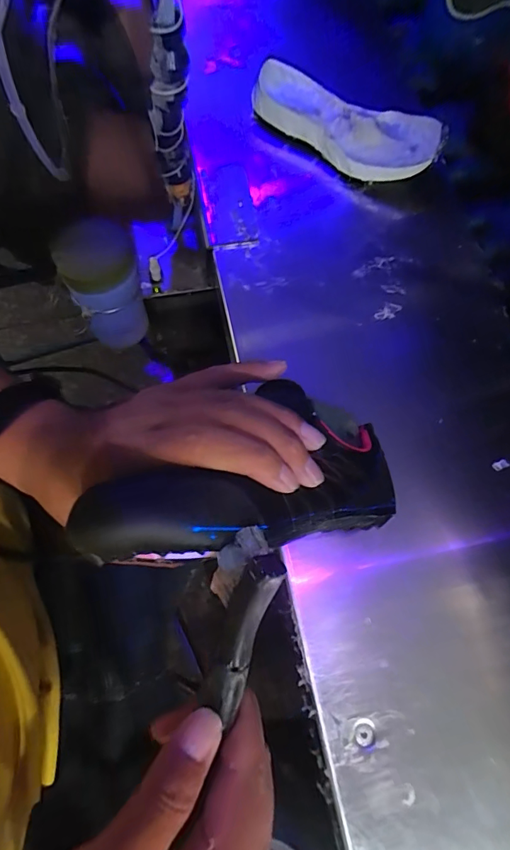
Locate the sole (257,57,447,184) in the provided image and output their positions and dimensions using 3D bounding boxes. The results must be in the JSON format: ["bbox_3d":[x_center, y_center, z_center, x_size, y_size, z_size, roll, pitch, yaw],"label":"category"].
[{"bbox_3d":[0.082,-0.281,0.429,0.177,0.035,0.072,32,75,10],"label":"sole"}]

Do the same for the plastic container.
[{"bbox_3d":[-0.154,-0.145,0.488,0.074,0.118,0.076,-20,73,-7],"label":"plastic container"}]

